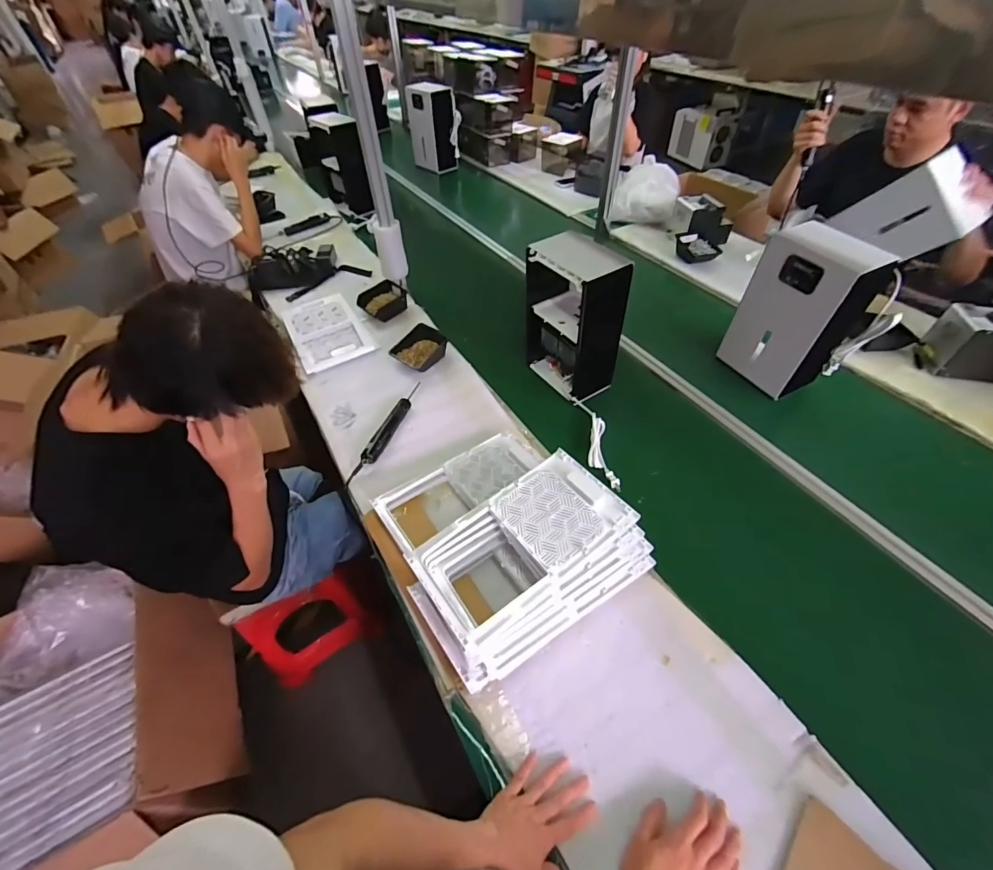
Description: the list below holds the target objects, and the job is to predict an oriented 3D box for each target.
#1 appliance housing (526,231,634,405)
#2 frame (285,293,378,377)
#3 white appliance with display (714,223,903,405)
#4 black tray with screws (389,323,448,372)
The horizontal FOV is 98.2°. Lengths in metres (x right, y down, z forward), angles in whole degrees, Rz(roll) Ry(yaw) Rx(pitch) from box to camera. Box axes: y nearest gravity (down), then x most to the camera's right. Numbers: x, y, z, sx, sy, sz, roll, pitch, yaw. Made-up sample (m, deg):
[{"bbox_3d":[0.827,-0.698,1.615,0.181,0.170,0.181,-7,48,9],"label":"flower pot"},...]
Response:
[{"bbox_3d":[0.186,-0.277,1.052,0.132,0.345,0.231,-25,52,-17],"label":"appliance housing"},{"bbox_3d":[-0.523,-0.329,1.329,0.208,0.032,0.342,-25,52,-17],"label":"frame"},{"bbox_3d":[0.712,-0.289,1.018,0.134,0.342,0.216,-20,51,-14],"label":"white appliance with display"},{"bbox_3d":[-0.217,-0.249,1.230,0.127,0.055,0.129,28,56,25],"label":"black tray with screws"}]

